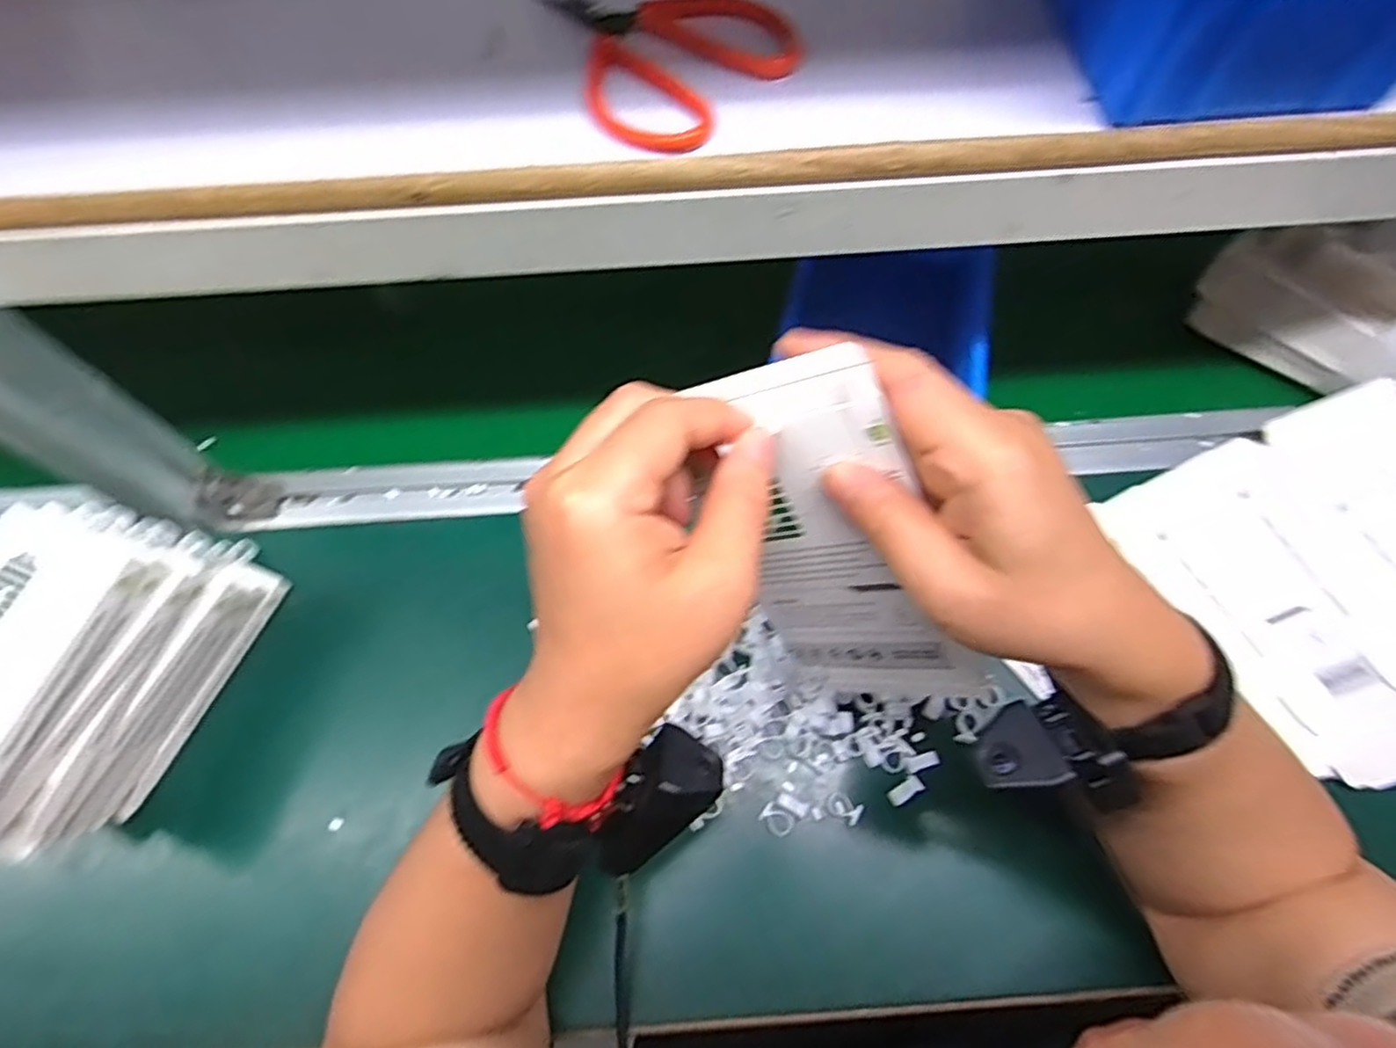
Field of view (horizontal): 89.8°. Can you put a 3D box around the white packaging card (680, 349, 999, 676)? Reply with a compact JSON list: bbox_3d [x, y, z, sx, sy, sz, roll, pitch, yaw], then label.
[{"bbox_3d":[0.050,0.011,0.277,0.084,0.163,0.007,-9,35,34],"label":"white packaging card"}]

